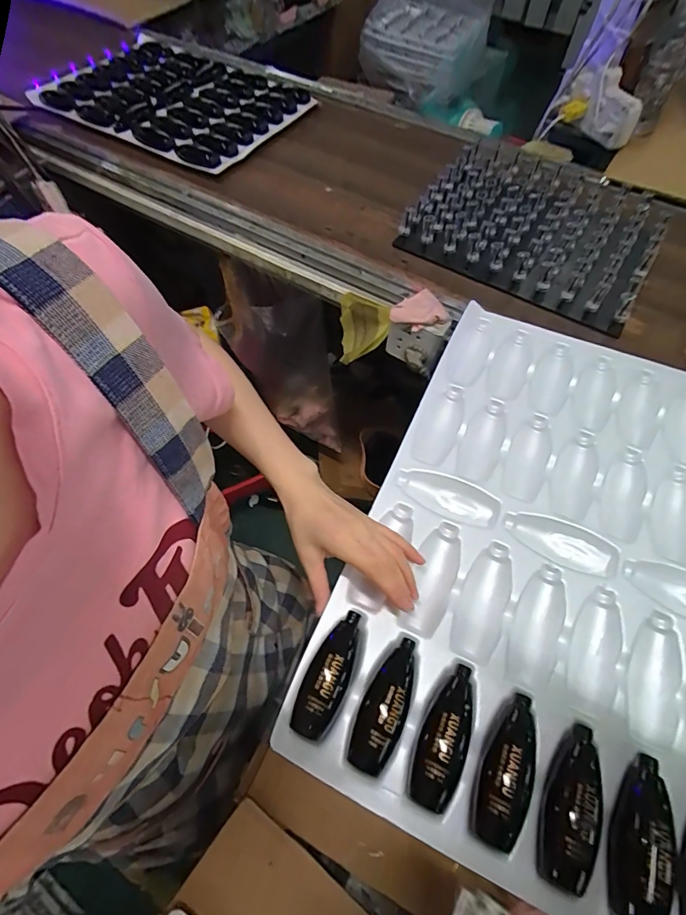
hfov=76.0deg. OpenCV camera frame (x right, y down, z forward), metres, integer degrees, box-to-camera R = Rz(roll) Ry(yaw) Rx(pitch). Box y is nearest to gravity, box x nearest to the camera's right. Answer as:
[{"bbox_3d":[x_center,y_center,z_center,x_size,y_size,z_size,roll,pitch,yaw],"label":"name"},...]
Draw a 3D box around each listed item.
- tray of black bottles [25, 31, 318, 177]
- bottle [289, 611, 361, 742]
[{"bbox_3d":[-0.362,-0.819,0.985,0.530,0.031,0.420,30,66,13],"label":"tray of black bottles"},{"bbox_3d":[-0.010,0.181,0.371,0.035,0.027,0.102,25,65,10],"label":"bottle"}]

